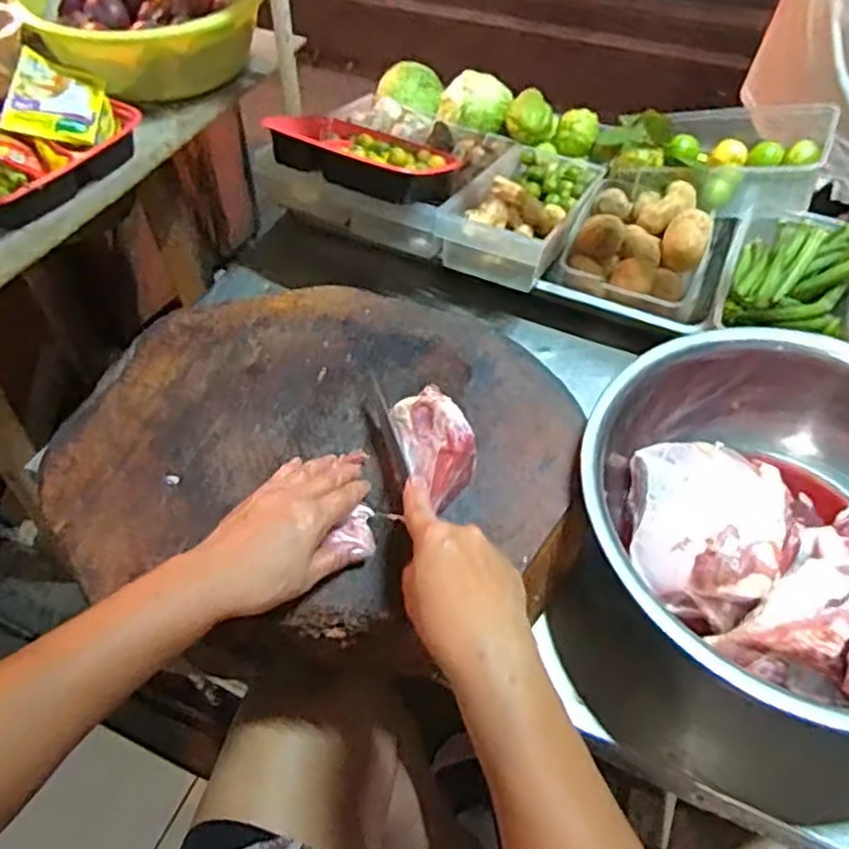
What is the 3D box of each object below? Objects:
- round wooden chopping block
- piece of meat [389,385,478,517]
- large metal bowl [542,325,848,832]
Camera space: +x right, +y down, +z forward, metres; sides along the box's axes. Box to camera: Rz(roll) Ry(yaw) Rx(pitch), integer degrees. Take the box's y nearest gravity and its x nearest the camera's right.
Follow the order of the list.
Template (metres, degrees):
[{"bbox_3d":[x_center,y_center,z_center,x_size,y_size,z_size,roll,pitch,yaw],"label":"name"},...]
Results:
[{"bbox_3d":[-0.085,0.033,0.650,0.430,0.081,0.364,10,54,6],"label":"round wooden chopping block"},{"bbox_3d":[0.009,0.013,0.590,0.050,0.052,0.089,-18,56,-14],"label":"piece of meat"},{"bbox_3d":[0.309,0.111,0.623,0.361,0.152,0.378,1,53,-1],"label":"large metal bowl"}]

